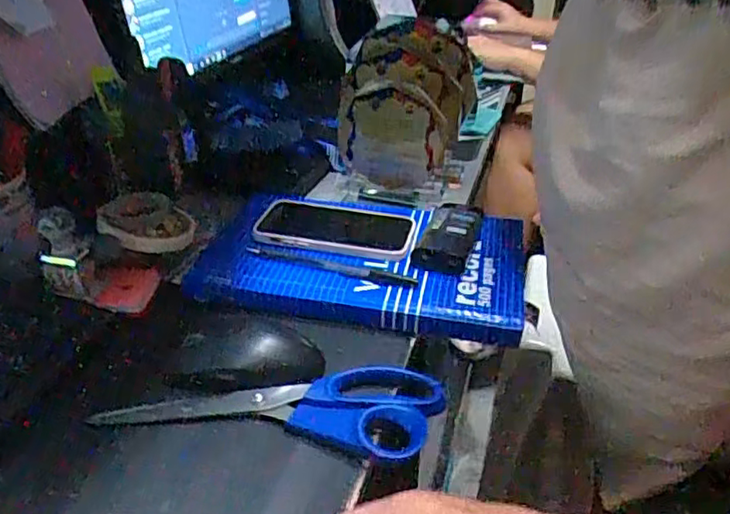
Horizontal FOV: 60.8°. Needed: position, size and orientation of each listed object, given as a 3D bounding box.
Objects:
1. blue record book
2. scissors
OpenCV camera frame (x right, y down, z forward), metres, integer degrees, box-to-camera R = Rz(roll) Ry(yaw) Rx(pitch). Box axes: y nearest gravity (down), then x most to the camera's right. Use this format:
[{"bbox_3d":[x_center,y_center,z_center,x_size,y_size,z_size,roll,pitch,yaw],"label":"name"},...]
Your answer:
[{"bbox_3d":[-0.005,-0.007,0.561,0.287,0.032,0.168,6,32,7],"label":"blue record book"},{"bbox_3d":[-0.063,0.097,0.422,0.227,0.019,0.078,4,32,4],"label":"scissors"}]

